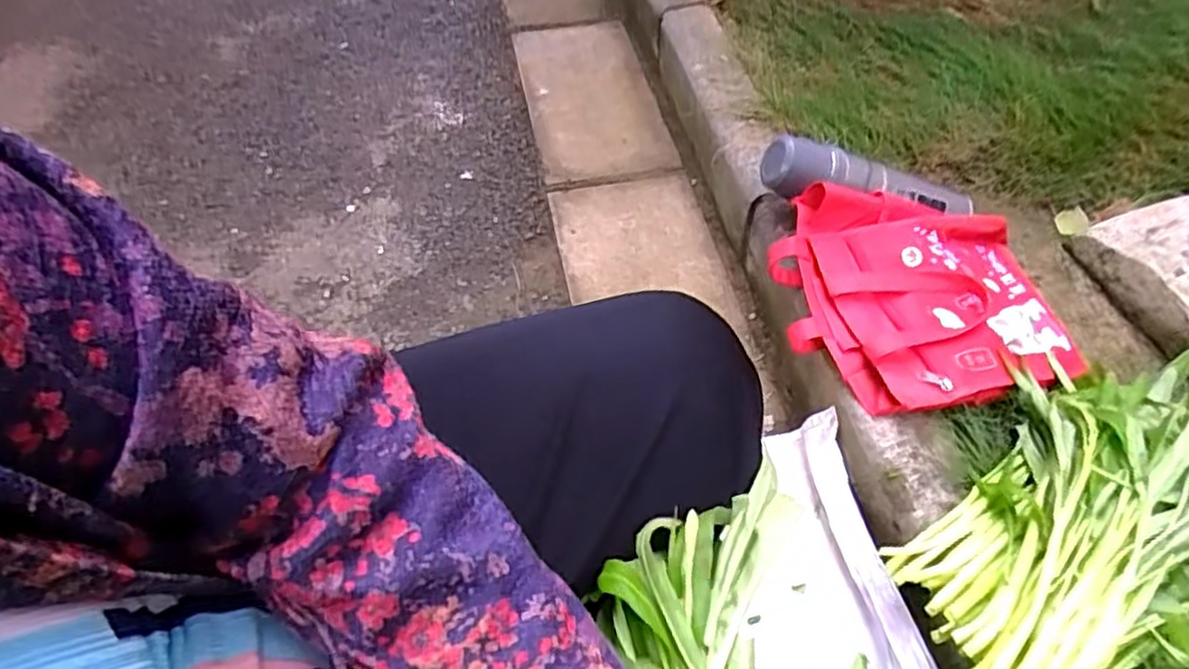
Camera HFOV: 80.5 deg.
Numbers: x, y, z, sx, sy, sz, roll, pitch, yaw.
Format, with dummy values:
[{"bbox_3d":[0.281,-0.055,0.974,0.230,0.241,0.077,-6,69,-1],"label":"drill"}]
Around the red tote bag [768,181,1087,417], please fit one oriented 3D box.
[{"bbox_3d":[0.365,-0.052,0.775,0.302,0.064,0.269,-11,53,-7],"label":"red tote bag"}]

